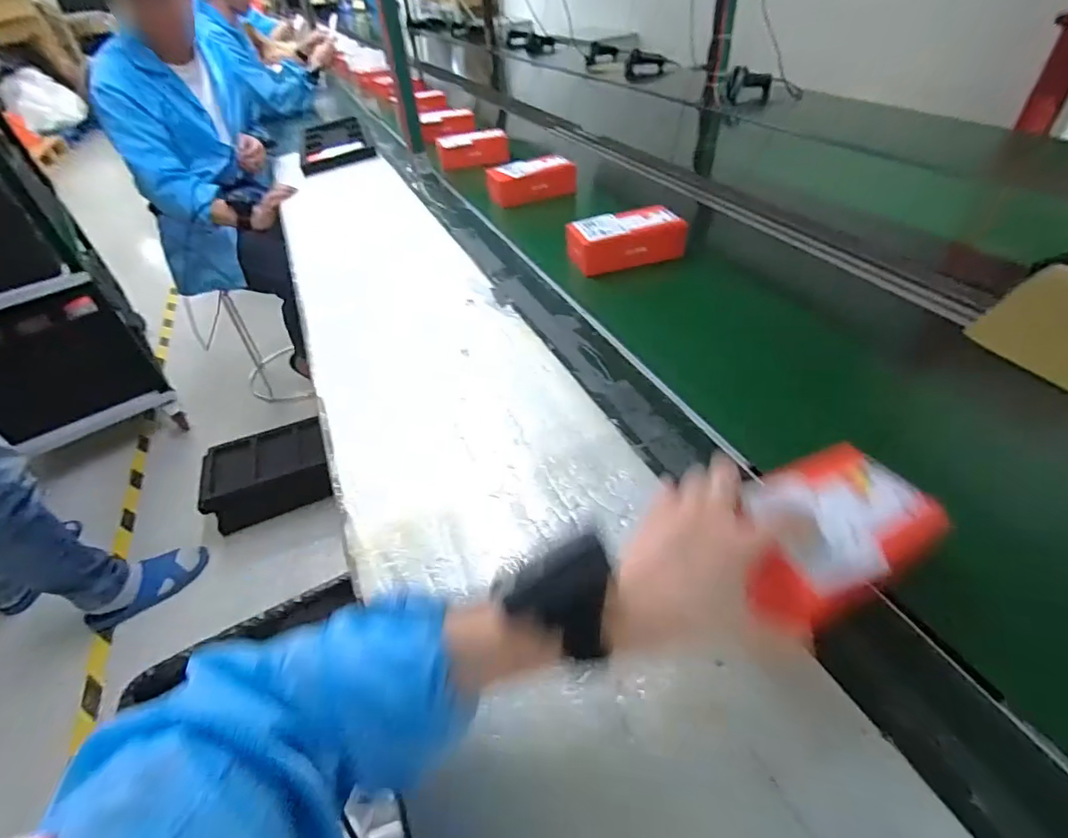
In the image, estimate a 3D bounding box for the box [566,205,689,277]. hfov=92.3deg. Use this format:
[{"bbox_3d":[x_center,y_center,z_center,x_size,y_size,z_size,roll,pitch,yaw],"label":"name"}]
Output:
[{"bbox_3d":[0.153,-0.306,0.880,0.186,0.068,0.095,-11,43,-7],"label":"box"}]

